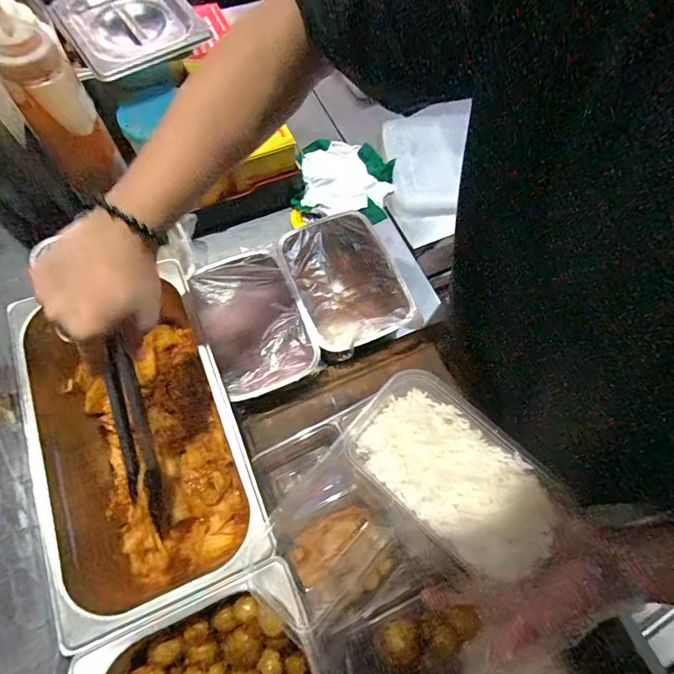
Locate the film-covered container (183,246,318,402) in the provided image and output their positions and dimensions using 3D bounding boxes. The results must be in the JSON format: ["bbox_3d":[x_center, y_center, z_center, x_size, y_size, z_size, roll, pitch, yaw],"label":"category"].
[{"bbox_3d":[-0.101,-0.018,0.532,0.120,0.033,0.181,-22,69,-11],"label":"film-covered container"}]

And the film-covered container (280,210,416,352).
[{"bbox_3d":[0.011,-0.072,0.558,0.128,0.036,0.182,-19,69,-10],"label":"film-covered container"}]

